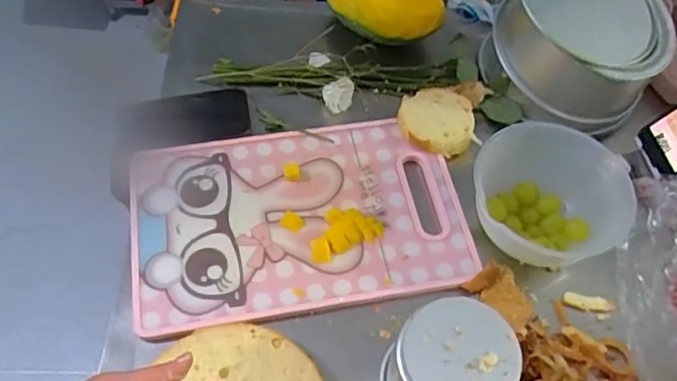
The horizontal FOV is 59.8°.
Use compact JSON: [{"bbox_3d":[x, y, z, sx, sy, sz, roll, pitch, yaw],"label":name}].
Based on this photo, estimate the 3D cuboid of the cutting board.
[{"bbox_3d":[-0.043,0.025,0.649,0.354,0.021,0.224,-8,58,-8],"label":"cutting board"}]

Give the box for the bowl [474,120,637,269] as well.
[{"bbox_3d":[0.220,0.004,0.632,0.142,0.082,0.134,1,57,-2],"label":"bowl"}]

